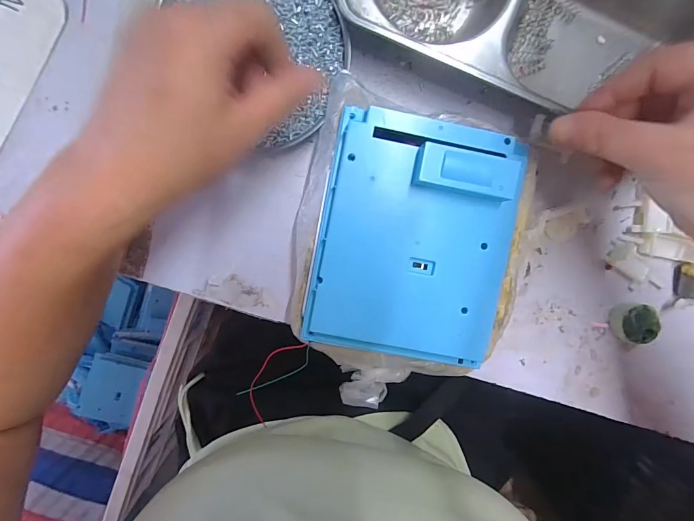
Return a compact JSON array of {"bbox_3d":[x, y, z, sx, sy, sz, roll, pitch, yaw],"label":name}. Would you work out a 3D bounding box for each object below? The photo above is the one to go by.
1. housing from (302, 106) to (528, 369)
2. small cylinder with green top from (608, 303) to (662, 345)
[{"bbox_3d":[0.046,-0.011,0.239,0.125,0.026,0.155,11,96,2],"label":"housing"},{"bbox_3d":[0.238,0.051,0.301,0.032,0.019,0.028,-12,97,1],"label":"small cylinder with green top"}]

